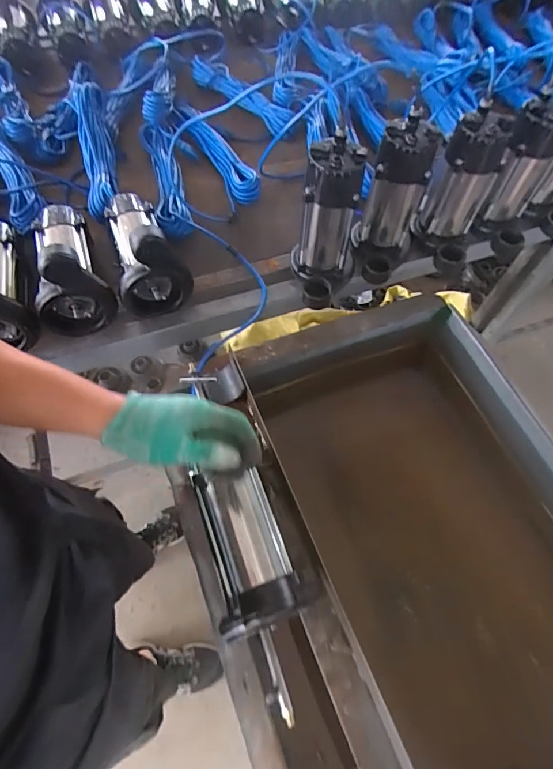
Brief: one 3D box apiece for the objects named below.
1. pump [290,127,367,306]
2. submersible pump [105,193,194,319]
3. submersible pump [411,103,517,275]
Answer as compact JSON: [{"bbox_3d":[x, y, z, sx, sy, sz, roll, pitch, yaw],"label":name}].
[{"bbox_3d":[0.085,-0.253,0.692,0.113,0.235,0.141,12,61,4],"label":"pump"},{"bbox_3d":[-0.233,-0.259,0.726,0.116,0.157,0.225,-13,62,-10],"label":"submersible pump"},{"bbox_3d":[0.327,-0.333,0.741,0.110,0.231,0.125,16,61,6],"label":"submersible pump"}]

